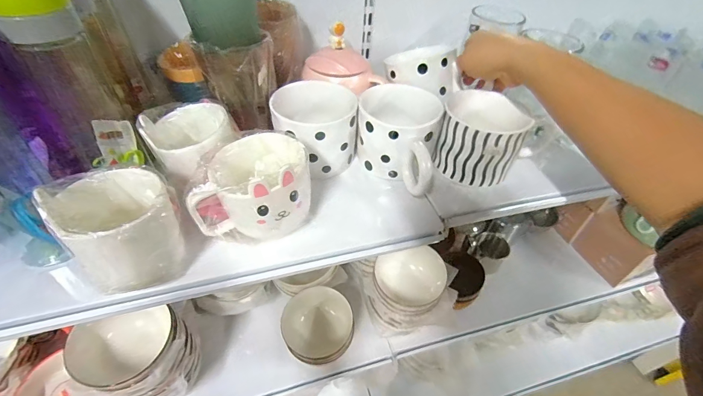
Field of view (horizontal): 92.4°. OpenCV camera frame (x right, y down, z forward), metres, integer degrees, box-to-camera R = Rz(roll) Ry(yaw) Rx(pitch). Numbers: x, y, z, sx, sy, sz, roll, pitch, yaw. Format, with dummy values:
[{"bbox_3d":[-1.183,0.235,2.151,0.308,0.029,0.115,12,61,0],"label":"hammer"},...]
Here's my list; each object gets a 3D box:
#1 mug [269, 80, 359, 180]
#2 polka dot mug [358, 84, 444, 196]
[{"bbox_3d":[-0.038,-0.086,0.410,0.104,0.078,0.096,2,46,-2],"label":"mug"},{"bbox_3d":[0.055,-0.067,0.402,0.097,0.075,0.133,6,46,2],"label":"polka dot mug"}]

